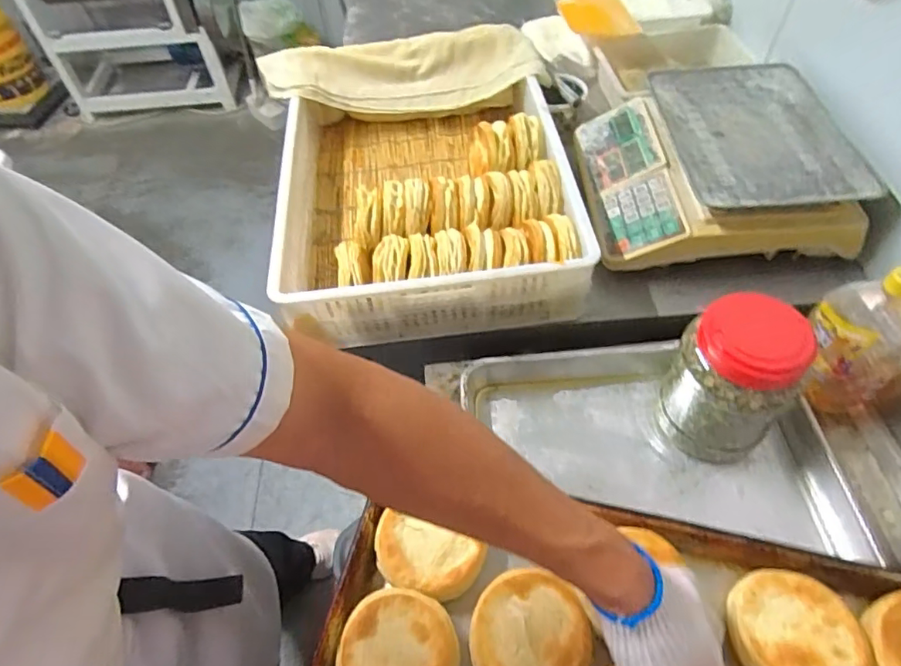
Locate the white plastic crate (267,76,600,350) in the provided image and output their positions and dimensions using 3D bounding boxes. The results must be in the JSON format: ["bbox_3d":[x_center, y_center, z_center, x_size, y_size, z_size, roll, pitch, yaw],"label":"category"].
[{"bbox_3d":[-0.041,-0.216,0.835,0.433,0.145,0.493,-4,55,0],"label":"white plastic crate"}]

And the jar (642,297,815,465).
[{"bbox_3d":[0.301,0.053,0.590,0.108,0.195,0.106,-1,55,2],"label":"jar"}]

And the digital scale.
[{"bbox_3d":[0.390,-0.271,0.823,0.353,0.086,0.377,-2,55,2],"label":"digital scale"}]

